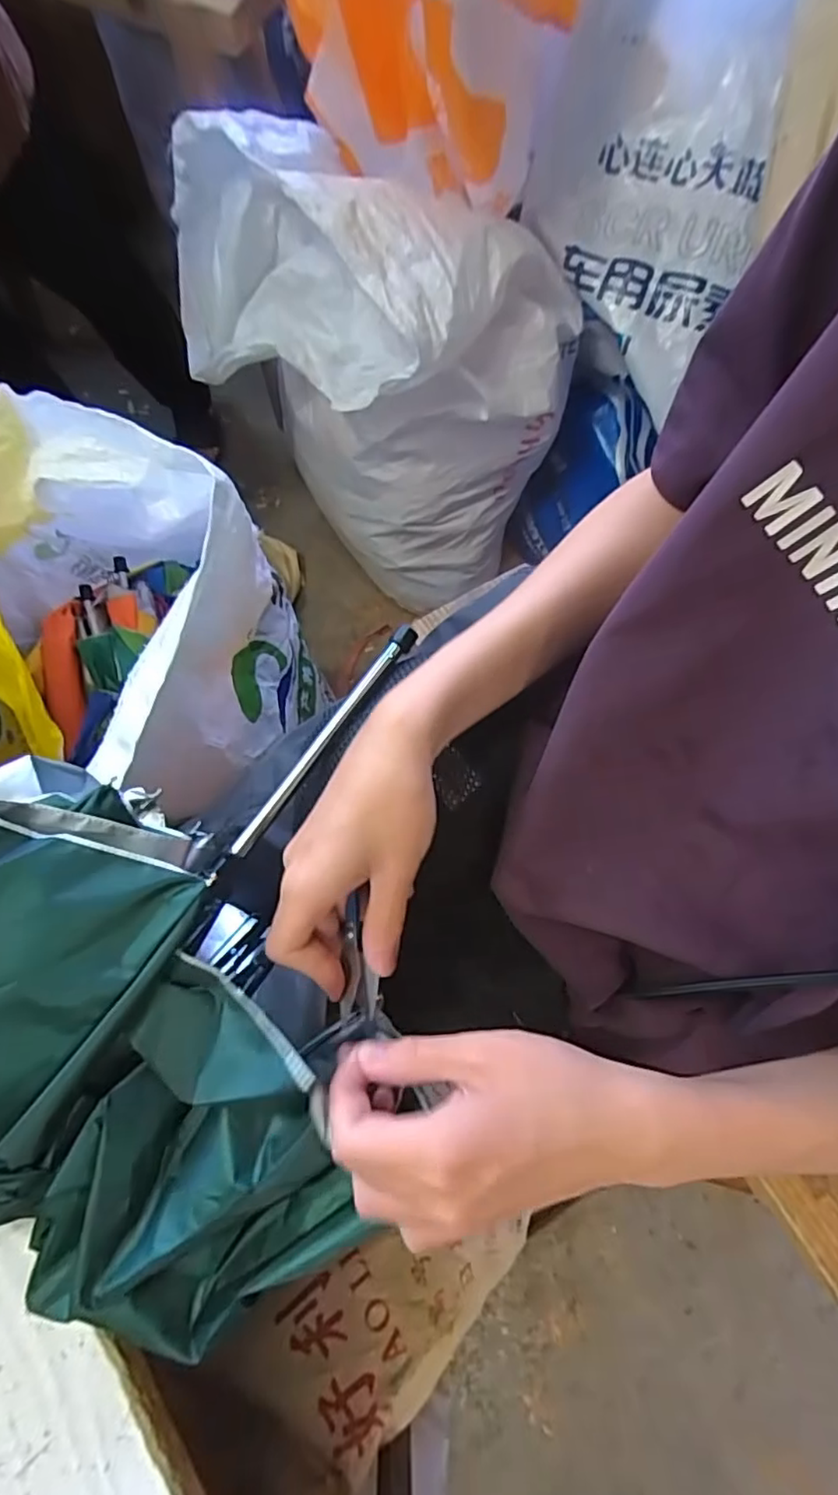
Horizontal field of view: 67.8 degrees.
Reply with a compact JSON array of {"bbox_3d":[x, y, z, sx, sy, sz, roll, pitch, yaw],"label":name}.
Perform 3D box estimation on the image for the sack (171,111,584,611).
[{"bbox_3d":[-0.070,-0.621,1.002,0.415,0.487,0.617,-43,82,-12],"label":"sack"}]

